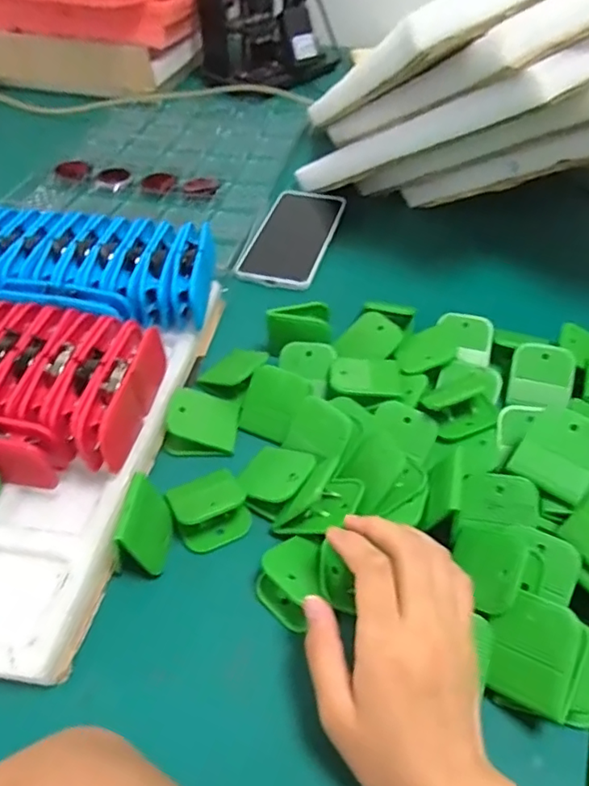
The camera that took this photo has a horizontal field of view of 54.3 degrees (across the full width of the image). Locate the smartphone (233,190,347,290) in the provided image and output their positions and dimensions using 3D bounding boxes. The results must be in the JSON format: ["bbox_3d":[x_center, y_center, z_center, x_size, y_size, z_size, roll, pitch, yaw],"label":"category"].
[{"bbox_3d":[-0.001,-0.175,0.629,0.083,0.013,0.171,12,48,13],"label":"smartphone"}]

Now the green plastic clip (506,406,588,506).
[{"bbox_3d":[0.176,0.038,0.375,0.048,0.006,0.056,26,77,39],"label":"green plastic clip"}]

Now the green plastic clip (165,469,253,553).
[{"bbox_3d":[-0.059,0.075,0.392,0.048,0.026,0.052,-21,49,-16],"label":"green plastic clip"}]

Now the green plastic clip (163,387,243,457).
[{"bbox_3d":[-0.071,0.021,0.439,0.054,0.032,0.045,-1,47,2],"label":"green plastic clip"}]

